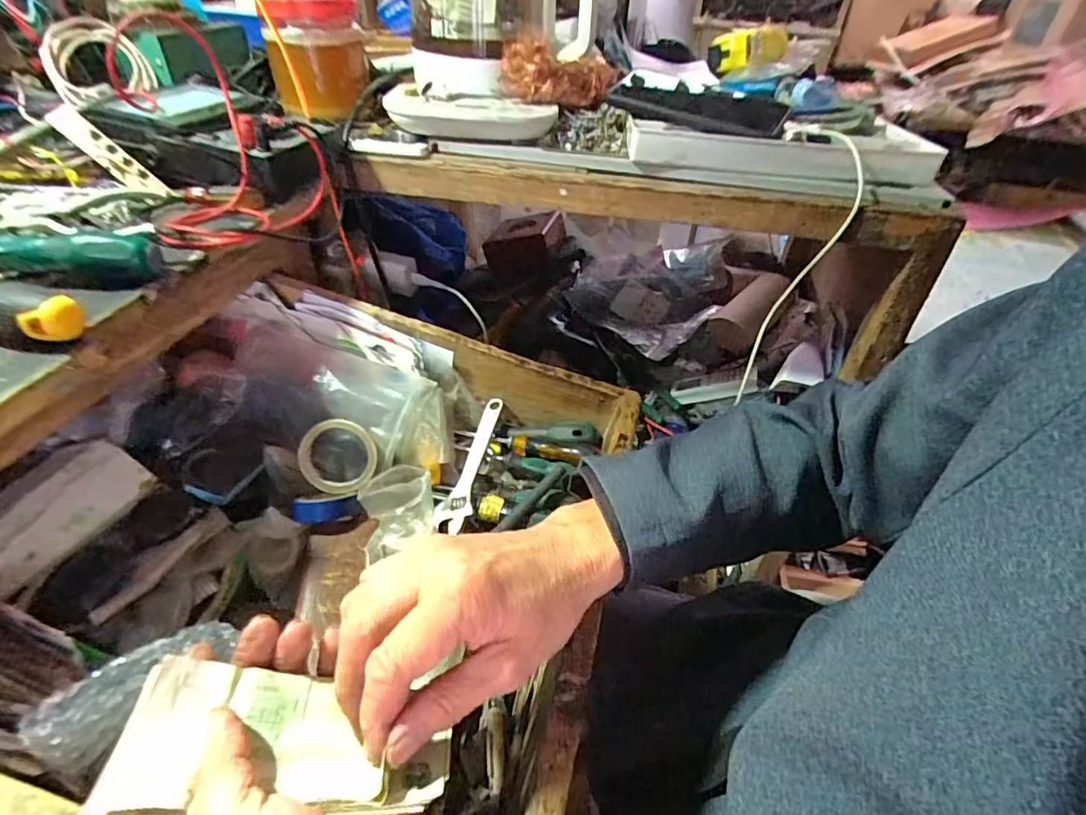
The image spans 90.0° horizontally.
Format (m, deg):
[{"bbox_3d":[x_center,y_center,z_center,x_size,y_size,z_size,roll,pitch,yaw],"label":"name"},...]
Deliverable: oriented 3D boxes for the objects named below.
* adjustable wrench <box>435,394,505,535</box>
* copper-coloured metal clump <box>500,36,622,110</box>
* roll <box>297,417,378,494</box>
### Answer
[{"bbox_3d":[-0.064,0.049,0.500,0.031,0.010,0.132,13,59,10],"label":"adjustable wrench"},{"bbox_3d":[0.018,-0.336,0.547,0.113,0.051,0.065,5,41,2],"label":"copper-coloured metal clump"},{"bbox_3d":[-0.170,0.041,0.451,0.060,0.061,0.015,-19,2,-12],"label":"roll"}]

